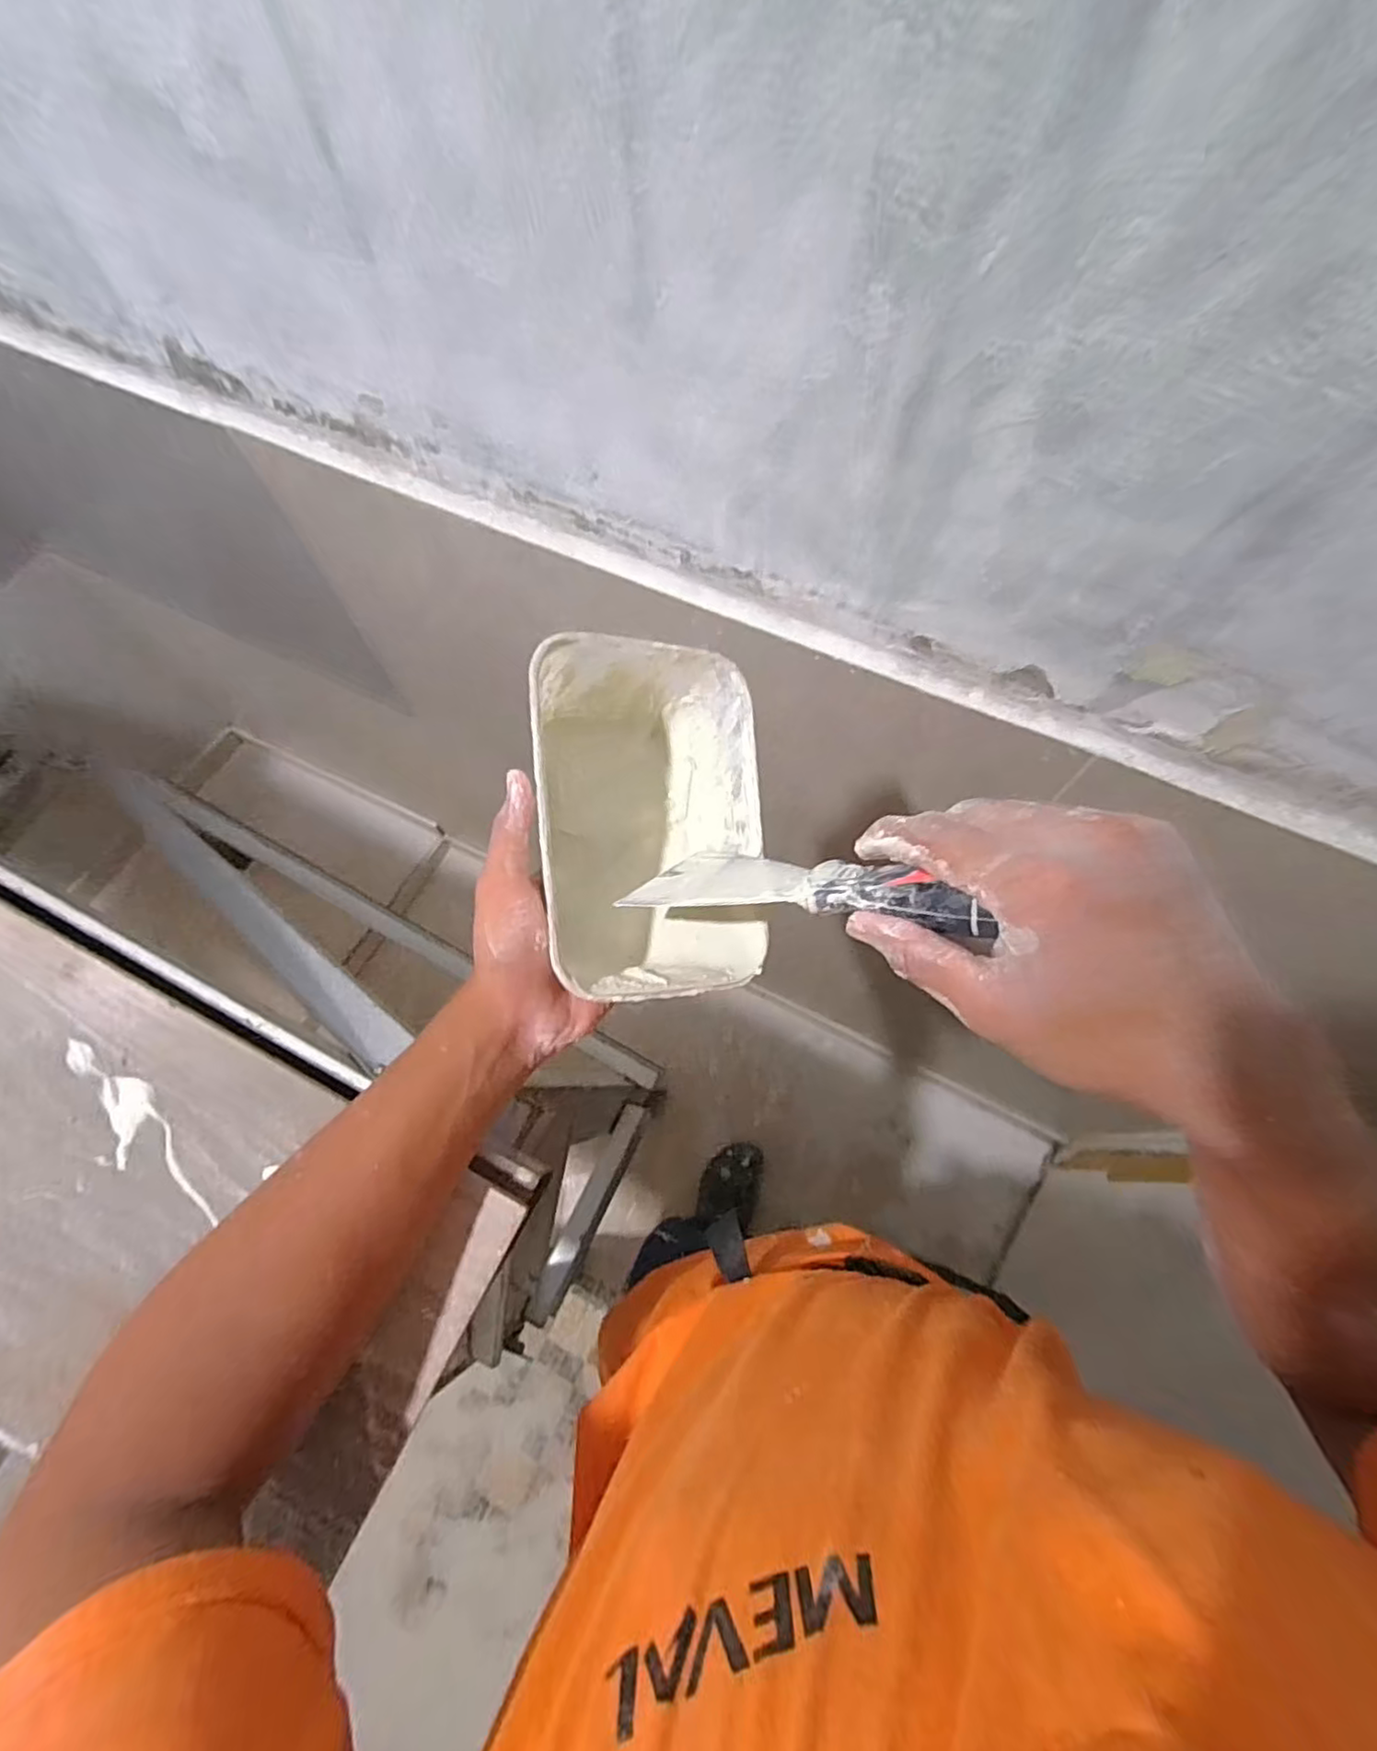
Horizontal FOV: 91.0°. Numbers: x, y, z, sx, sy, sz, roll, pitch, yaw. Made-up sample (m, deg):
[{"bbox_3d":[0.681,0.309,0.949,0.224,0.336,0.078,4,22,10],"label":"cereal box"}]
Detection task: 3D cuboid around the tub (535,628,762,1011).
[{"bbox_3d":[-0.027,-0.024,0.367,0.130,0.090,0.175,3,78,-22],"label":"tub"}]

